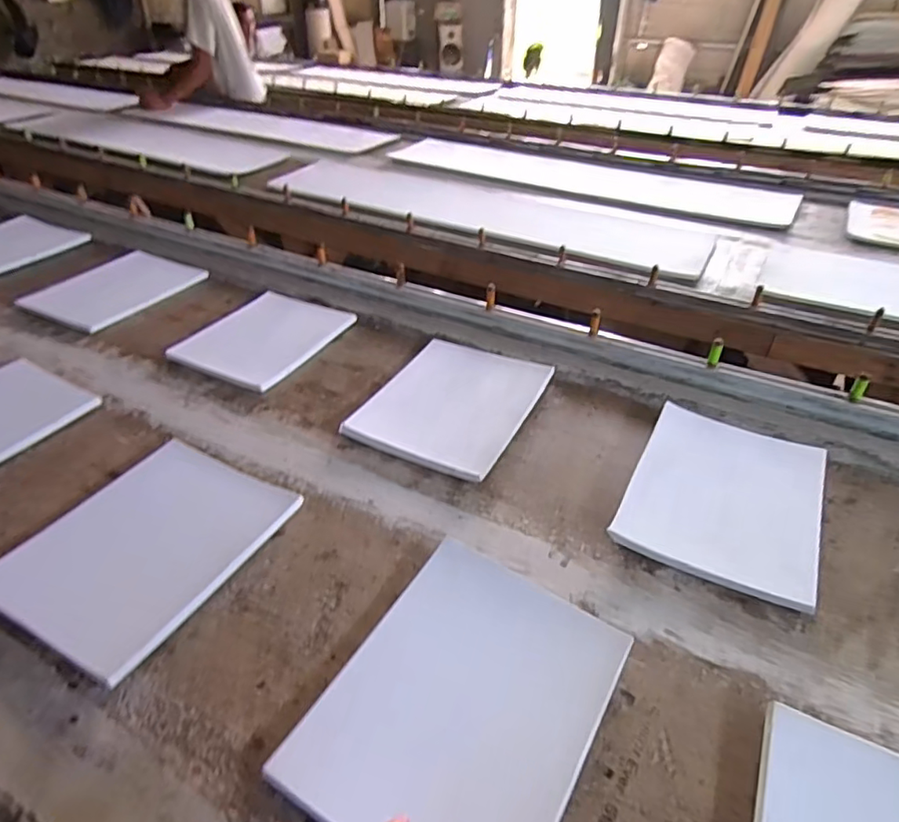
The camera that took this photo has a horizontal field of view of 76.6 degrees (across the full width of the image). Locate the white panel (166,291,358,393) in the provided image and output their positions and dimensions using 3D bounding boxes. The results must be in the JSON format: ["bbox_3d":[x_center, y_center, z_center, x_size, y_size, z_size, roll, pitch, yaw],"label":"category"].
[{"bbox_3d":[-0.323,-0.134,0.993,0.216,0.018,0.252,19,42,23],"label":"white panel"}]

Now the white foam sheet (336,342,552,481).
[{"bbox_3d":[0.006,-0.017,0.841,0.214,0.027,0.262,19,41,22],"label":"white foam sheet"}]

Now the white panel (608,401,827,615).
[{"bbox_3d":[0.334,0.099,0.692,0.205,0.016,0.259,19,42,23],"label":"white panel"}]

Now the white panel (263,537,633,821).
[{"bbox_3d":[0.017,0.250,0.505,0.214,0.011,0.273,20,42,24],"label":"white panel"}]

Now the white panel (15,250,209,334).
[{"bbox_3d":[-0.668,-0.246,1.136,0.250,0.014,0.287,16,41,19],"label":"white panel"}]

